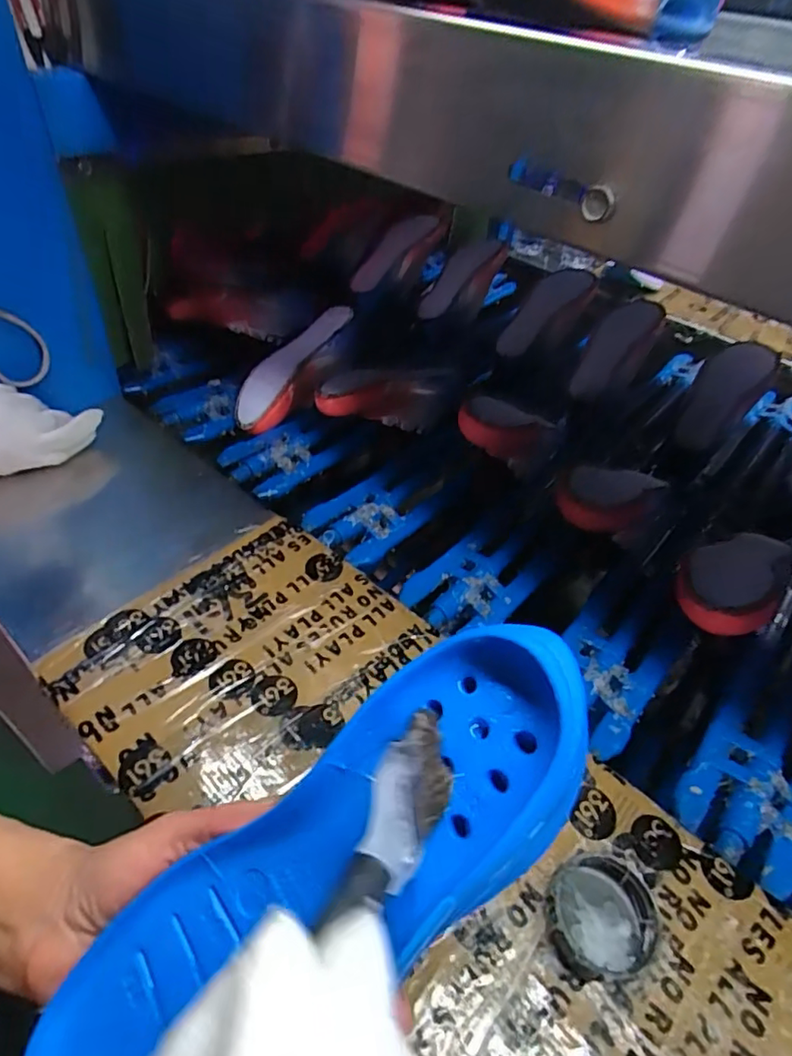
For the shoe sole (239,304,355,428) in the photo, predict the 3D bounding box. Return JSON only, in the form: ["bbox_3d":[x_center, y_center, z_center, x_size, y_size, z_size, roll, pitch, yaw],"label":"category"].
[{"bbox_3d":[-0.135,-0.212,0.730,0.072,0.029,0.205,33,75,23],"label":"shoe sole"}]

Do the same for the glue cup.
[{"bbox_3d":[0.121,0.229,0.338,0.061,0.020,0.058,3,46,-4],"label":"glue cup"}]

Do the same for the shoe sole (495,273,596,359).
[{"bbox_3d":[0.221,-0.327,0.845,0.064,0.027,0.208,35,69,24],"label":"shoe sole"}]

